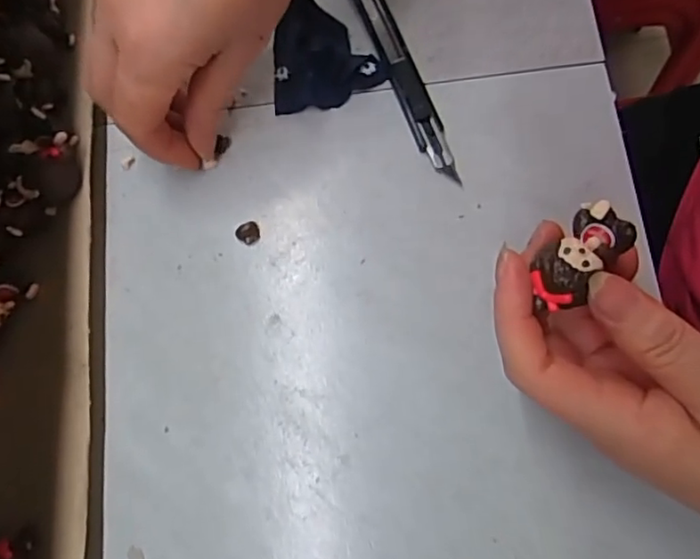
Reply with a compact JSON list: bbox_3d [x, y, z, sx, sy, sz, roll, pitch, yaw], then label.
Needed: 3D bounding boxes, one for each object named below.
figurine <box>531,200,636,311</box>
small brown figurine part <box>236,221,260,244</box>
[{"bbox_3d":[0.083,-0.008,0.210,0.020,0.013,0.043,38,81,11],"label":"figurine"},{"bbox_3d":[-0.051,-0.023,0.288,0.012,0.006,0.010,-23,75,-2],"label":"small brown figurine part"}]

